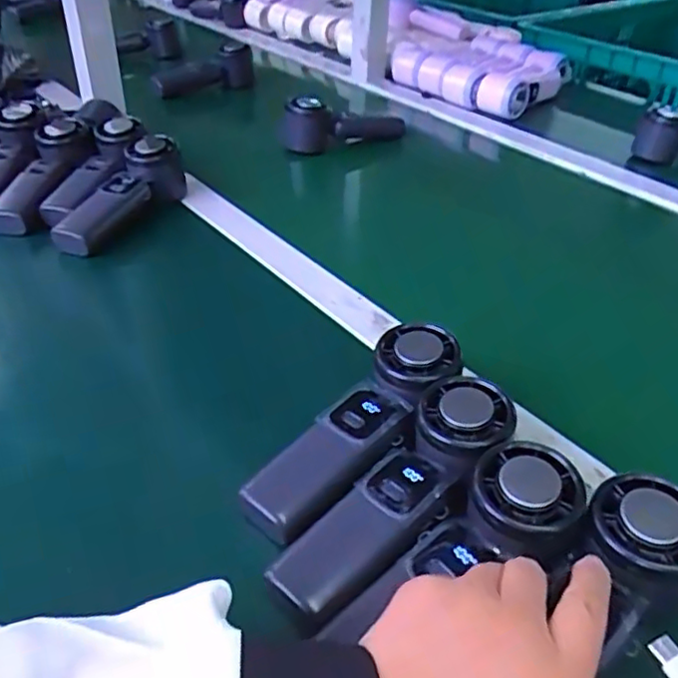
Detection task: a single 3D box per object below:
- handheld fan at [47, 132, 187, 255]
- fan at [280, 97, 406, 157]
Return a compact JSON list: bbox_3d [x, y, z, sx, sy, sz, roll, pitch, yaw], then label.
[{"bbox_3d":[-0.214,-0.143,0.627,0.051,0.058,0.152,18,40,20],"label":"handheld fan"},{"bbox_3d":[0.008,-0.279,0.836,0.161,0.069,0.055,-3,38,-7],"label":"fan"}]

